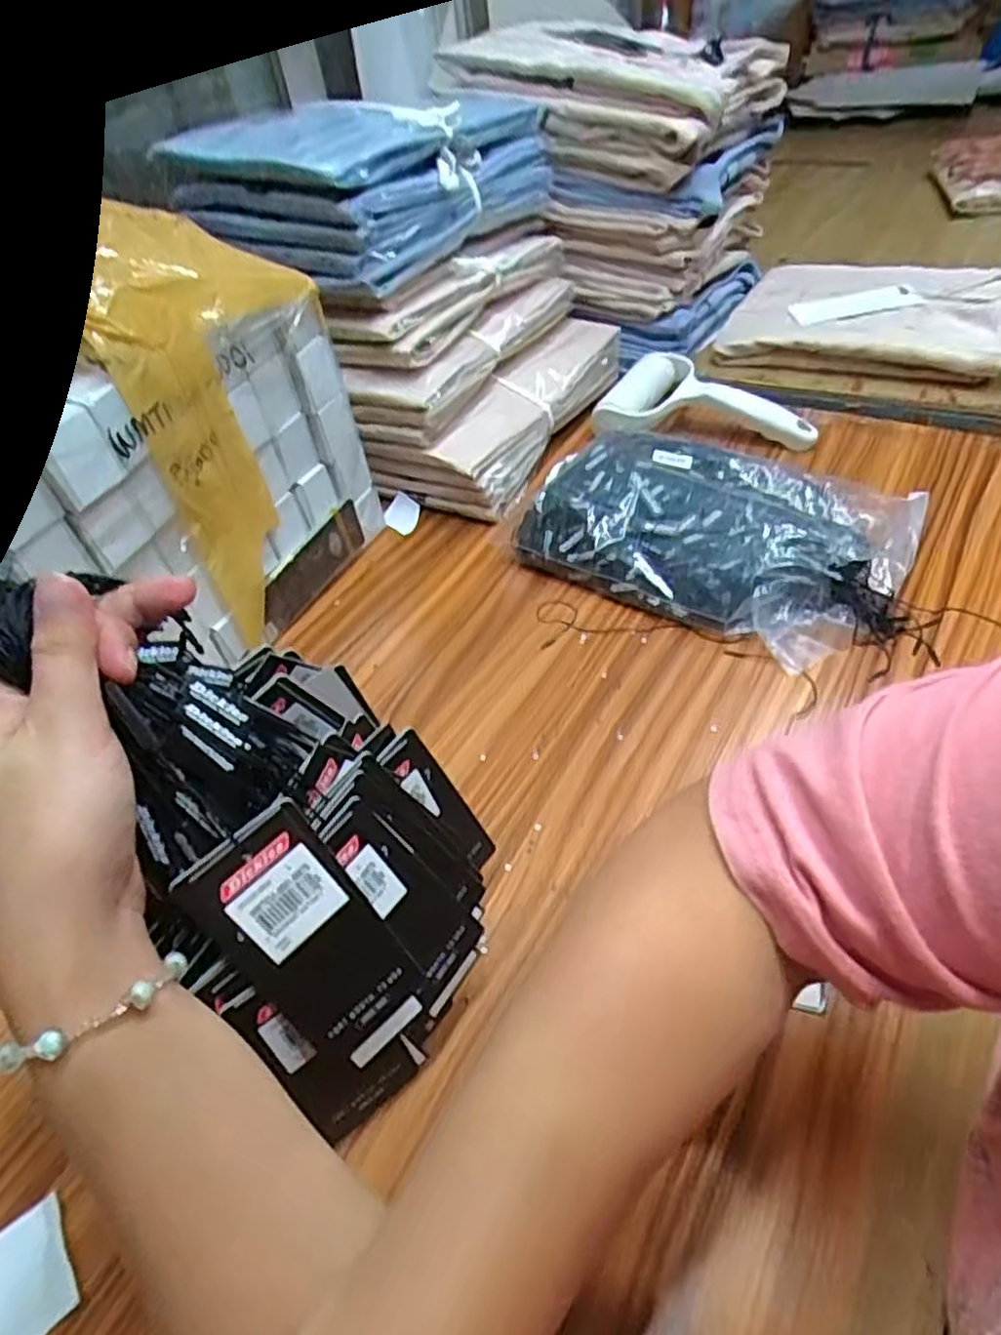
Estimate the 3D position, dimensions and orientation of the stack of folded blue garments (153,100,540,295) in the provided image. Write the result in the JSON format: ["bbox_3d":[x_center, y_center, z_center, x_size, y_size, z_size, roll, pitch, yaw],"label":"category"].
[{"bbox_3d":[-0.105,-0.422,0.639,0.212,0.087,0.270,16,52,24],"label":"stack of folded blue garments"}]

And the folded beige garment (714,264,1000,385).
[{"bbox_3d":[0.379,-0.358,0.743,0.267,0.046,0.199,16,52,25],"label":"folded beige garment"}]

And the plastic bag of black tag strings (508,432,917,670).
[{"bbox_3d":[0.160,-0.108,0.565,0.284,0.066,0.172,25,56,30],"label":"plastic bag of black tag strings"}]

